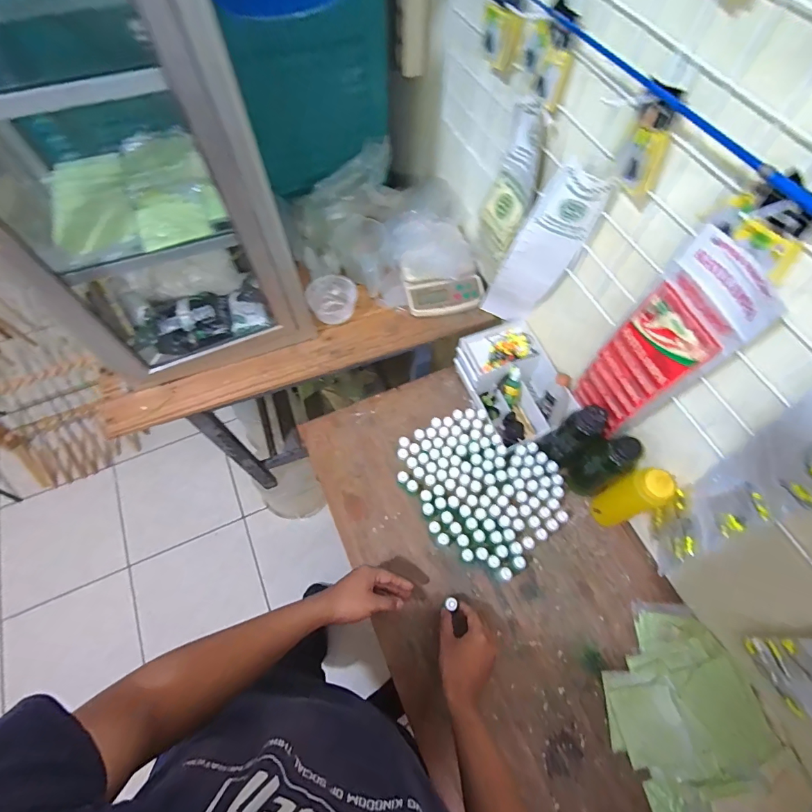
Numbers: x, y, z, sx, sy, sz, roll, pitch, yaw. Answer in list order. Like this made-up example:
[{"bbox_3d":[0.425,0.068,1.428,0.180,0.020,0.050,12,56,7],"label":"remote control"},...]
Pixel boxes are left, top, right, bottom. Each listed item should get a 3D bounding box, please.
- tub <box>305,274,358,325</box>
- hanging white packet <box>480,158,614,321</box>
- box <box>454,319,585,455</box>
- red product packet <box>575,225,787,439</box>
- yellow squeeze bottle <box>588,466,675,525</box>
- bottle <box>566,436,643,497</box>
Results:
[{"bbox_3d":[-0.150,-0.219,0.849,0.098,0.052,0.095,0,64,0],"label":"tub"},{"bbox_3d":[0.213,-0.232,0.674,0.097,0.352,0.031,19,74,1],"label":"hanging white packet"},{"bbox_3d":[0.213,-0.046,0.833,0.164,0.102,0.236,-25,67,-12],"label":"box"},{"bbox_3d":[0.322,-0.063,0.544,0.028,0.336,0.112,-25,67,-12],"label":"red product packet"},{"bbox_3d":[0.367,0.157,0.692,0.051,0.189,0.072,-32,68,-15],"label":"yellow squeeze bottle"},{"bbox_3d":[0.340,0.098,0.714,0.073,0.197,0.068,0,64,0],"label":"bottle"}]

